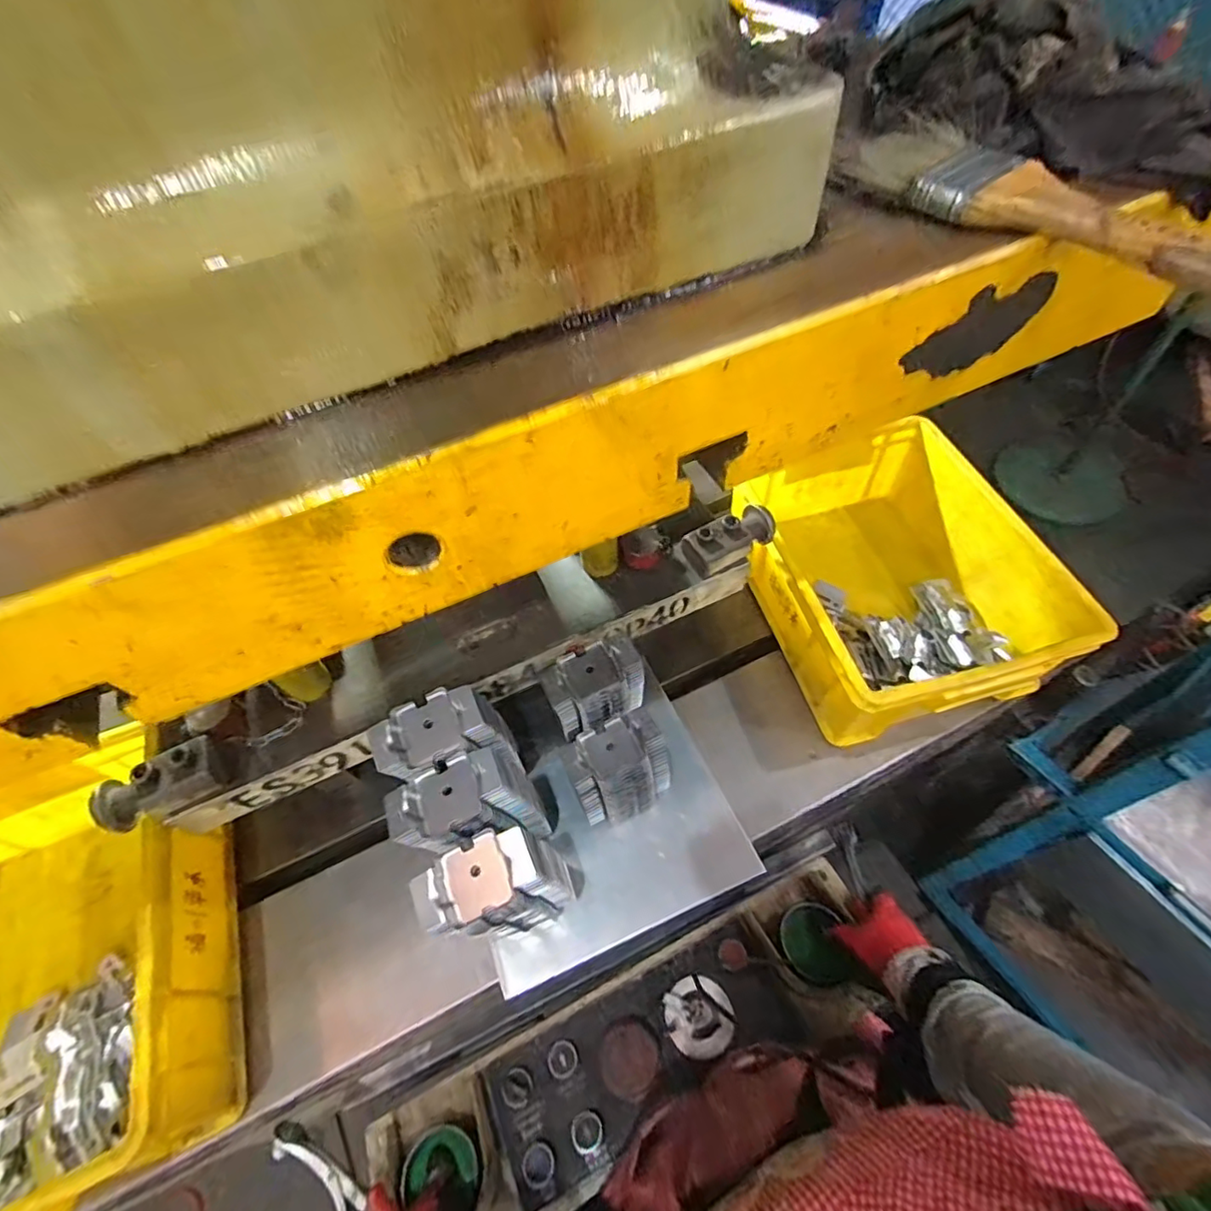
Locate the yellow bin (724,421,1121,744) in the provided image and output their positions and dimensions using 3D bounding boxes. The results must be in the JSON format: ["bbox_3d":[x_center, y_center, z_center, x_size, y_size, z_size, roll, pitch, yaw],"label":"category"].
[{"bbox_3d":[0.317,-0.032,0.660,0.255,0.142,0.338,-14,55,-5],"label":"yellow bin"}]

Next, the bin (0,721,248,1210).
[{"bbox_3d":[-0.474,0.311,0.488,0.254,0.134,0.346,-22,56,-11],"label":"bin"}]

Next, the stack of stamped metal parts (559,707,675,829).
[{"bbox_3d":[0.019,0.157,0.555,0.102,0.107,0.066,-21,56,-10],"label":"stack of stamped metal parts"}]

